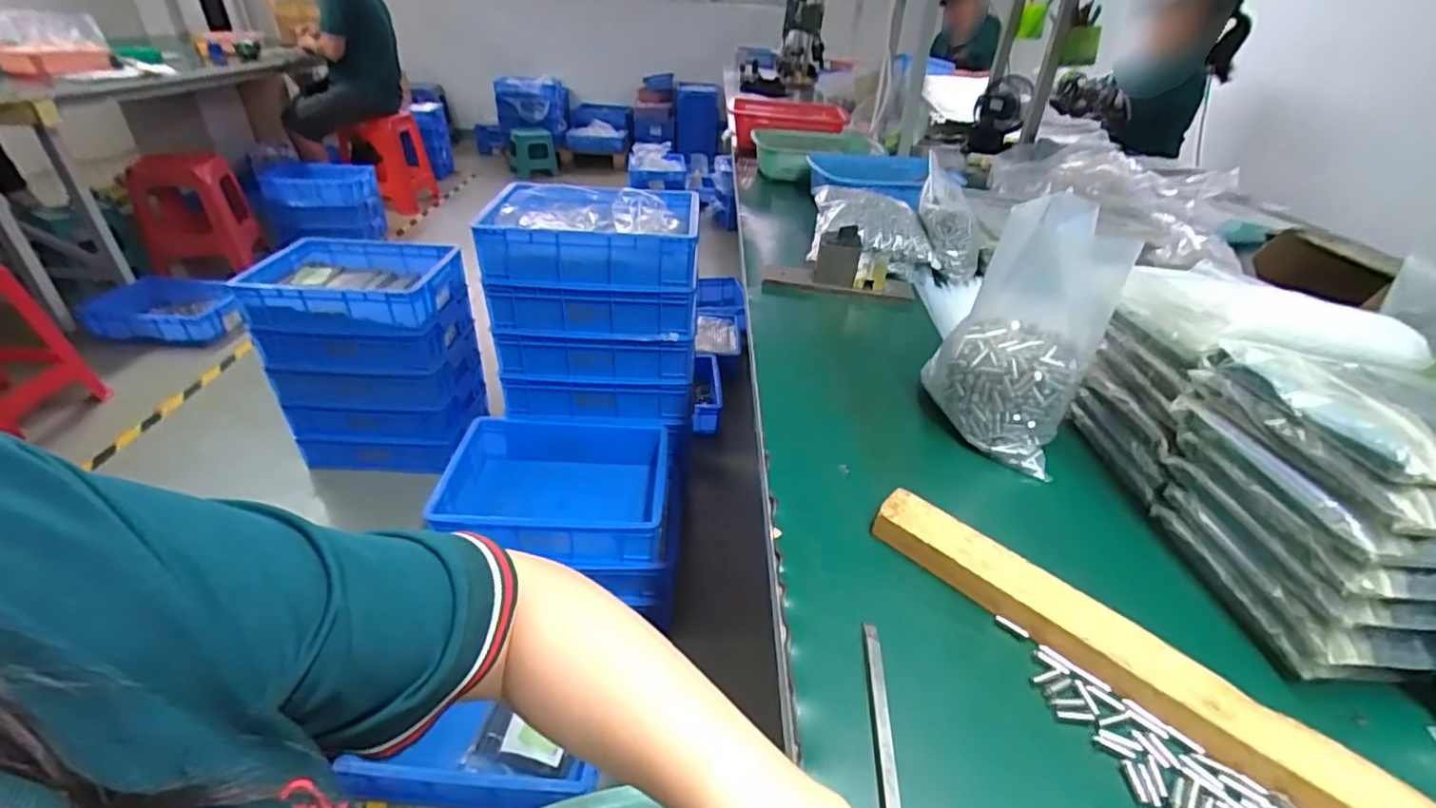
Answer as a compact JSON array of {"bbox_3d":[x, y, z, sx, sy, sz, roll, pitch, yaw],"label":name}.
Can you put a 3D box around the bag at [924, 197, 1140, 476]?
[{"bbox_3d":[0.273,-0.071,0.545,0.118,0.199,0.124,15,36,17],"label":"bag"}]

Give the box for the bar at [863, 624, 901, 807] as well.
[{"bbox_3d":[0.091,0.173,0.340,0.012,0.008,0.116,5,34,4],"label":"bar"}]

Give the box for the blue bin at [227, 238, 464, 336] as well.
[{"bbox_3d":[-0.846,-0.279,1.415,0.408,0.119,0.291,3,34,1],"label":"blue bin"}]

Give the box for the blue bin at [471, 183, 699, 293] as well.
[{"bbox_3d":[-0.242,-0.341,1.211,0.391,0.120,0.279,0,34,-3],"label":"blue bin"}]

